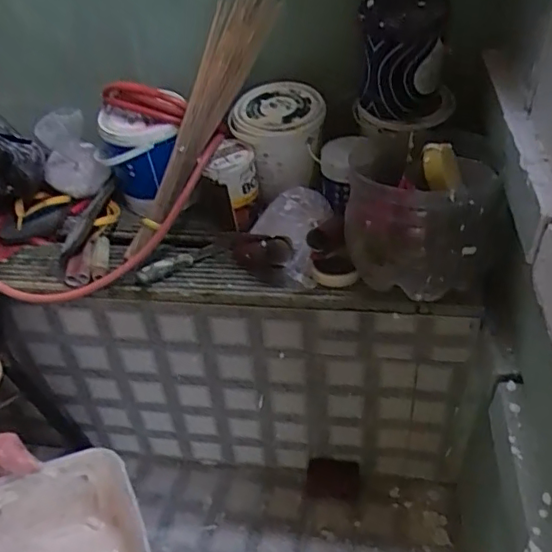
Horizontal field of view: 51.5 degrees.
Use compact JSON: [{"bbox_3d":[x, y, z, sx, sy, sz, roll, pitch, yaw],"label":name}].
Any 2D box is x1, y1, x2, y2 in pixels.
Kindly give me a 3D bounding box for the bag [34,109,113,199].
[{"bbox_3d":[-0.423,-0.244,1.165,0.124,0.228,0.071,-18,65,-13],"label":"bag"}]

